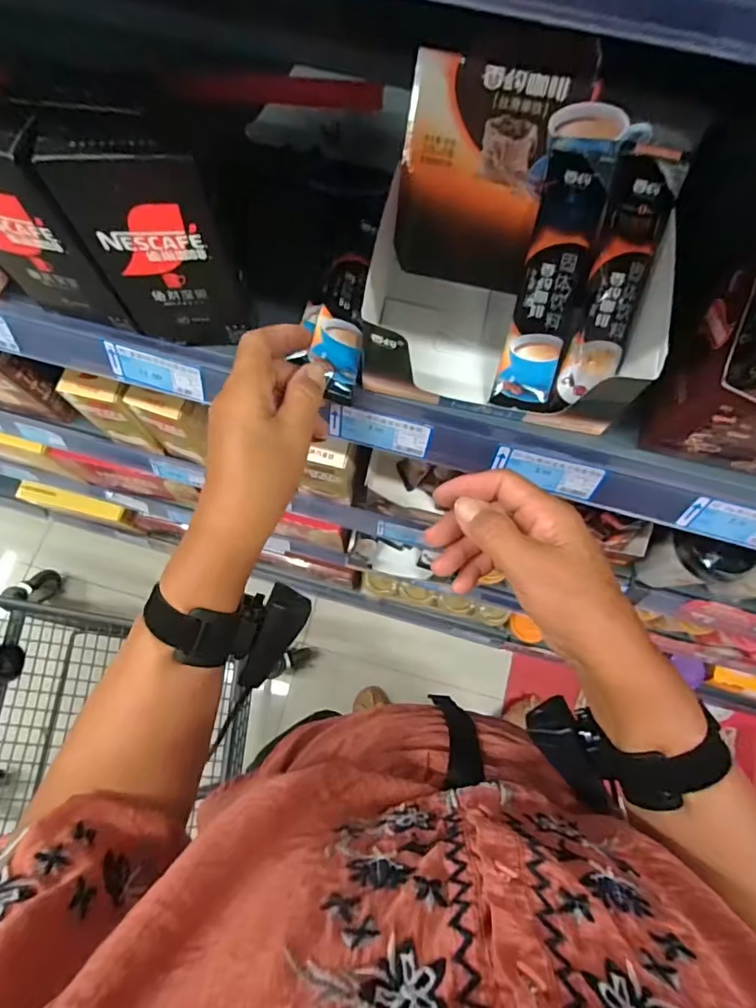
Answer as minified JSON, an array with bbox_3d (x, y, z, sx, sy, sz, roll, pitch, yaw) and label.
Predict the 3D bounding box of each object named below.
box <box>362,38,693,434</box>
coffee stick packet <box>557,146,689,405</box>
[{"bbox_3d":[0.101,-0.165,0.344,0.197,0.137,0.170,13,73,3],"label":"box"},{"bbox_3d":[0.164,-0.150,0.345,0.041,0.012,0.158,12,111,3],"label":"coffee stick packet"}]

